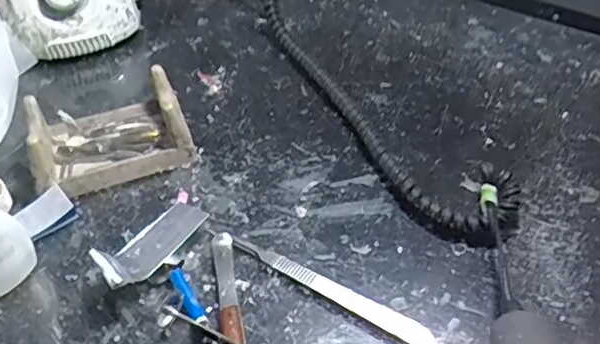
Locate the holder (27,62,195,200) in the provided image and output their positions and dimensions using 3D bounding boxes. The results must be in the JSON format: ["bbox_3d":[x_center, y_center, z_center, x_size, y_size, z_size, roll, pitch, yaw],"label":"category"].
[{"bbox_3d":[-0.122,-0.027,0.394,0.095,0.041,0.062,-16,46,-15],"label":"holder"}]

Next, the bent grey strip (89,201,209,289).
[{"bbox_3d":[-0.081,0.038,0.332,0.027,0.029,0.069,26,50,25],"label":"bent grey strip"}]

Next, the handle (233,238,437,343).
[{"bbox_3d":[0.016,0.060,0.321,0.119,0.005,0.013,26,51,25],"label":"handle"}]

